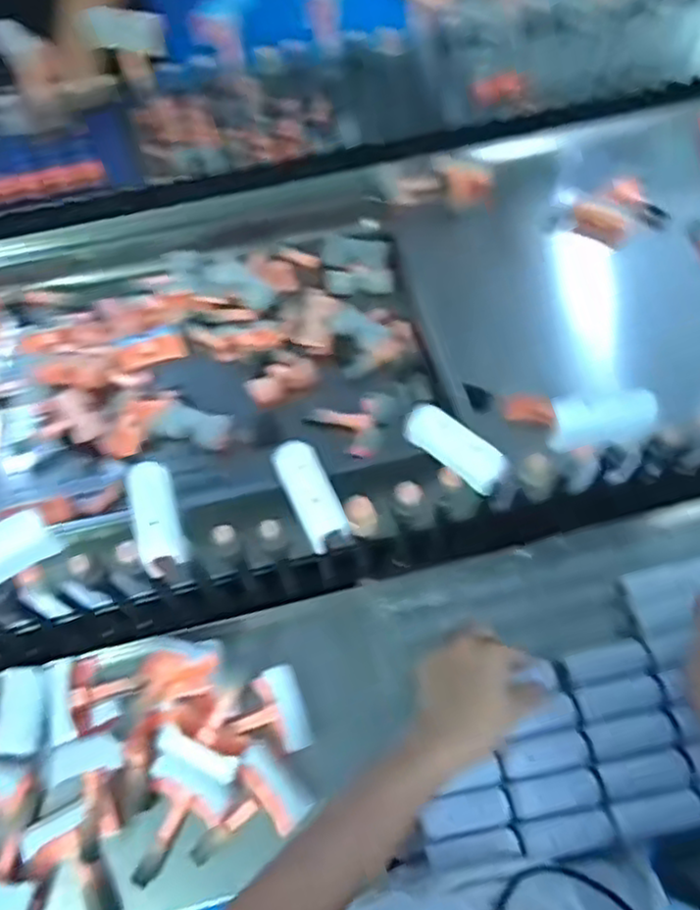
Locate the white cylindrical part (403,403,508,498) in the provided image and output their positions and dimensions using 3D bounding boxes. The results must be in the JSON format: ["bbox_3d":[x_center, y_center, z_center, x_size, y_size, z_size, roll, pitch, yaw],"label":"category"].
[{"bbox_3d":[0.077,-0.007,0.514,0.083,0.029,0.026,35,67,16],"label":"white cylindrical part"}]

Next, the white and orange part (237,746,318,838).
[{"bbox_3d":[-0.070,0.299,0.629,0.074,0.025,0.039,41,68,18],"label":"white and orange part"}]

